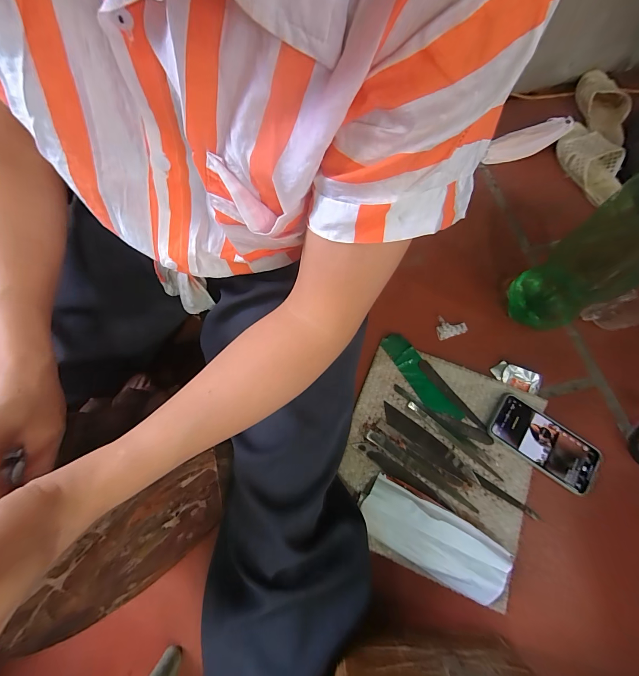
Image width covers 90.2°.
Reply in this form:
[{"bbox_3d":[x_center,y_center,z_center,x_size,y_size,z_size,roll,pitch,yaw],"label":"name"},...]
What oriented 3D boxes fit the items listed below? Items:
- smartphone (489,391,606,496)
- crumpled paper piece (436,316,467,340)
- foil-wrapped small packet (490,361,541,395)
[{"bbox_3d":[0.346,0.159,0.490,0.157,0.010,0.080,33,72,13],"label":"smartphone"},{"bbox_3d":[0.229,-0.024,0.559,0.050,0.010,0.042,-18,69,-7],"label":"crumpled paper piece"},{"bbox_3d":[0.322,0.063,0.519,0.072,0.009,0.037,21,70,9],"label":"foil-wrapped small packet"}]

